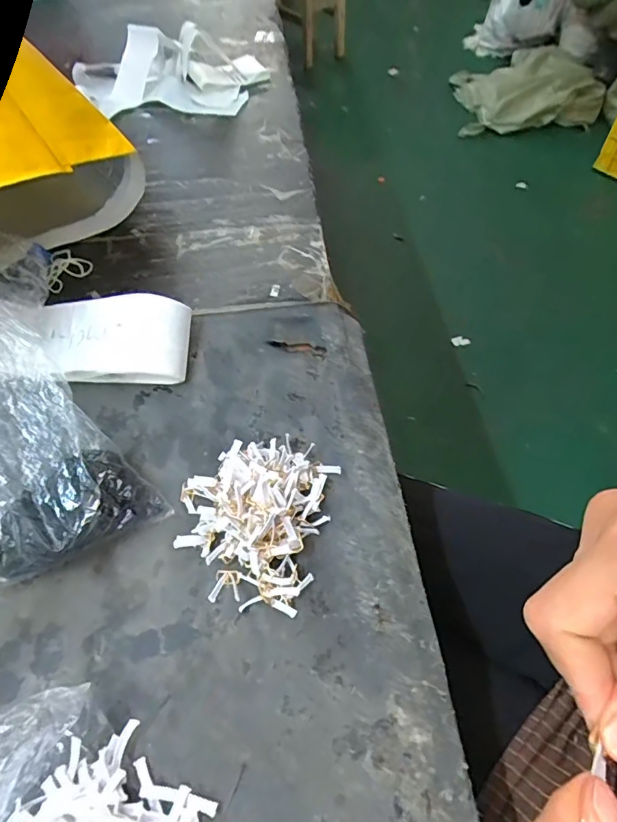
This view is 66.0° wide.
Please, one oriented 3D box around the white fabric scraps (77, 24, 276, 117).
[{"bbox_3d":[-0.231,-0.548,0.760,0.317,0.066,0.169,1,58,1],"label":"white fabric scraps"}]

